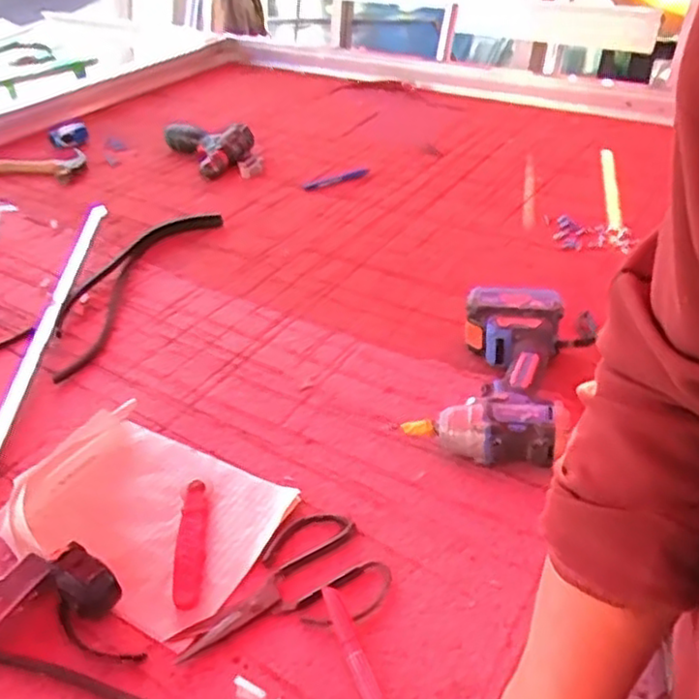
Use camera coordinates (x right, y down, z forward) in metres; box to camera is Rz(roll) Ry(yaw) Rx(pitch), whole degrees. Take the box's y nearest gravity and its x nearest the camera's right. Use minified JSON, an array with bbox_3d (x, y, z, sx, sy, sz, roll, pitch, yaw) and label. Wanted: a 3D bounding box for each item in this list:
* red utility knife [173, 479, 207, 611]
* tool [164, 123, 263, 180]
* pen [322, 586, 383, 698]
[{"bbox_3d":[-0.151,0.183,0.670,0.024,0.023,0.143,-6,36,-4],"label":"red utility knife"},{"bbox_3d":[-0.286,-0.433,1.480,0.146,0.065,0.320,-22,40,-24],"label":"tool"},{"bbox_3d":[0.005,0.250,0.572,0.016,0.015,0.143,-14,38,-15],"label":"pen"}]

